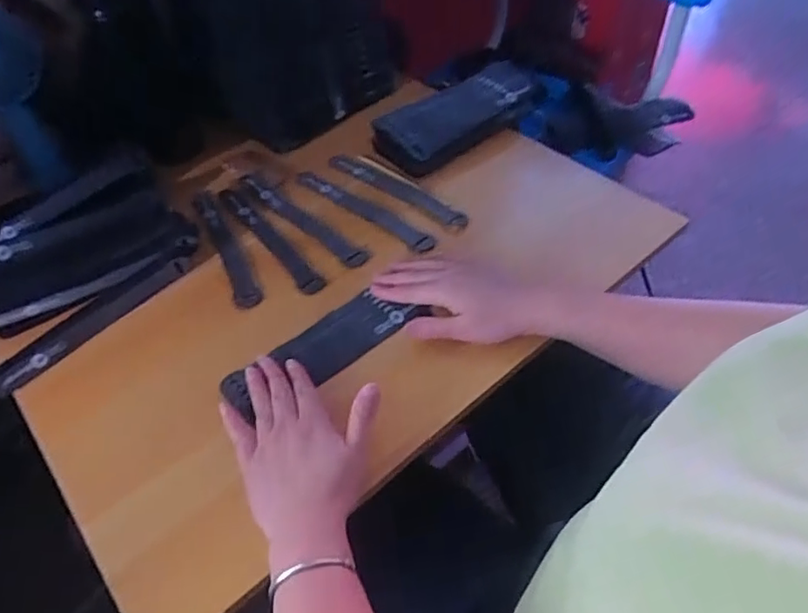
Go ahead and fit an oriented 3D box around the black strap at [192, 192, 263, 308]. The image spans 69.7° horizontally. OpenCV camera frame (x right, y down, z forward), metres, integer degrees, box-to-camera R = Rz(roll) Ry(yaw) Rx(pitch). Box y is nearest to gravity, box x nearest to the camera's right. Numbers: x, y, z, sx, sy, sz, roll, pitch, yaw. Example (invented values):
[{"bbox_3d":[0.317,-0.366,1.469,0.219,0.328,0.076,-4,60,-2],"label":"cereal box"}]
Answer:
[{"bbox_3d":[-0.187,-0.074,0.588,0.023,0.008,0.189,-24,53,-14],"label":"black strap"}]

